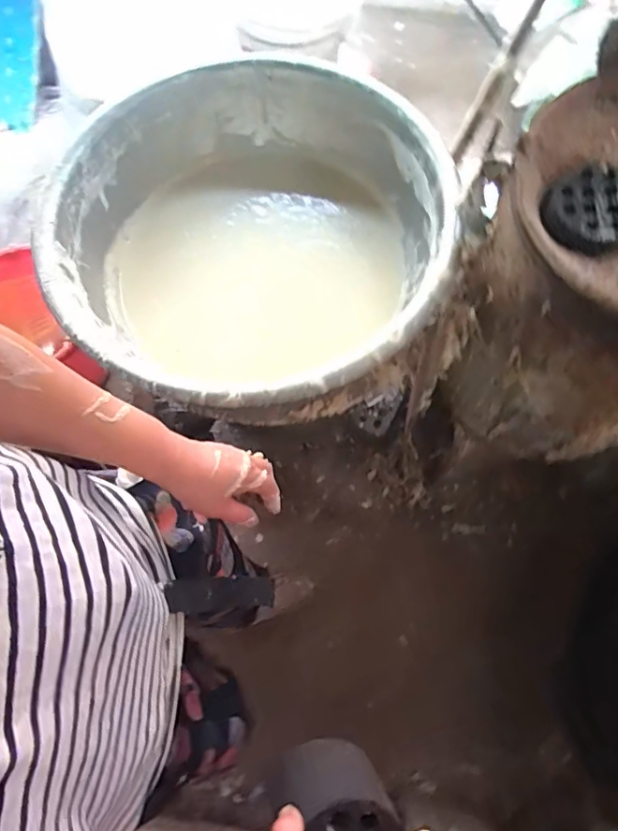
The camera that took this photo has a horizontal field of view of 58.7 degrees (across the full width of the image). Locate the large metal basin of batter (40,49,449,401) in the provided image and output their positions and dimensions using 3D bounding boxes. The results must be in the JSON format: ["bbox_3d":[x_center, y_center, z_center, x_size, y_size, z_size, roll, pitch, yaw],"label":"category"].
[{"bbox_3d":[-0.080,-0.248,0.869,0.541,0.260,0.561,-1,72,2],"label":"large metal basin of batter"}]

